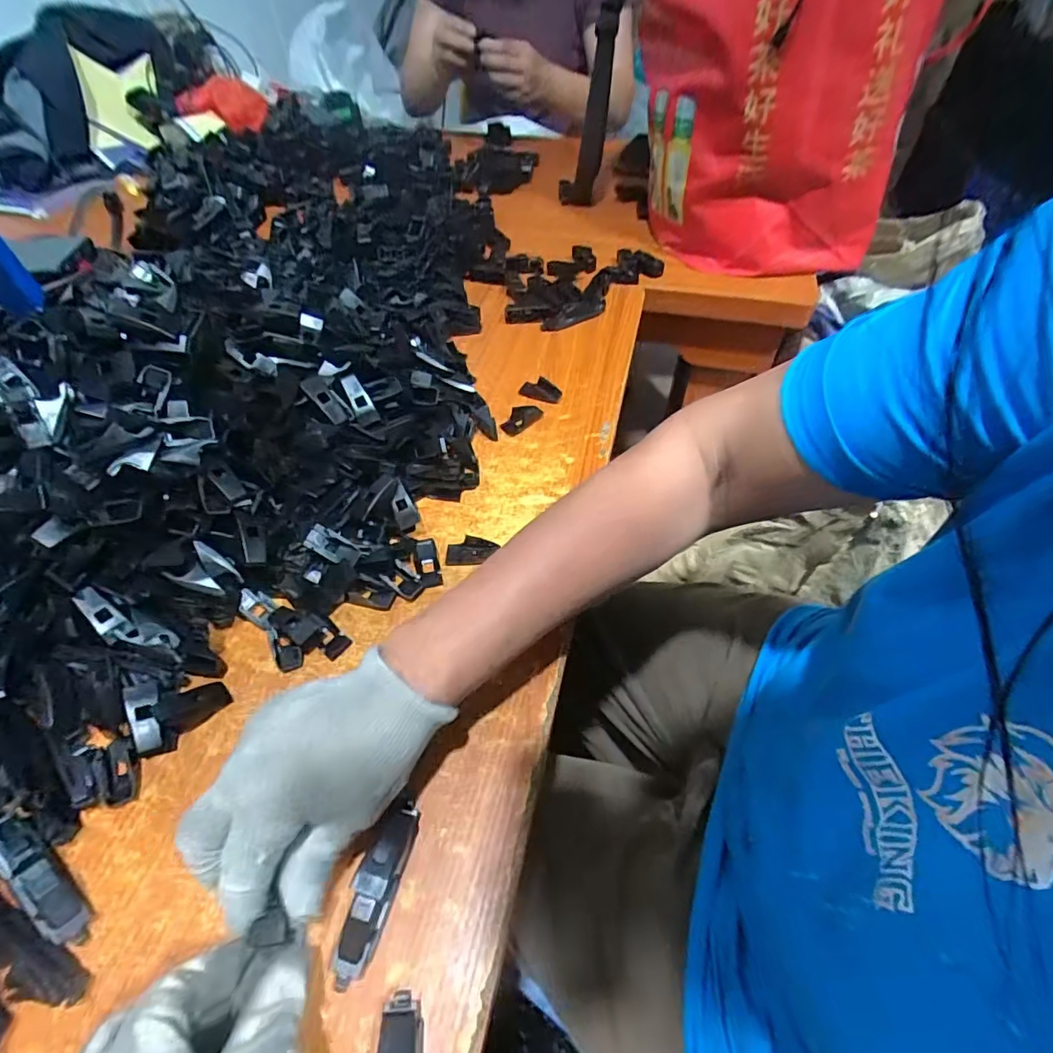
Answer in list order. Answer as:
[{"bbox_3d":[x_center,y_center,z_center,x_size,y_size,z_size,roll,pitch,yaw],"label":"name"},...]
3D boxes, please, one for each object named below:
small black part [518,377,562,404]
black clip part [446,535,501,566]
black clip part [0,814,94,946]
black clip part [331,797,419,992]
[{"bbox_3d":[0.014,-0.133,0.519,0.041,0.012,0.024,6,53,5],"label":"small black part"},{"bbox_3d":[-0.042,0.019,0.413,0.039,0.006,0.024,-1,53,-1],"label":"black clip part"},{"bbox_3d":[-0.254,0.181,0.276,0.078,0.010,0.017,43,62,9],"label":"black clip part"},{"bbox_3d":[-0.078,0.186,0.275,0.019,0.021,0.080,13,54,10],"label":"black clip part"}]

